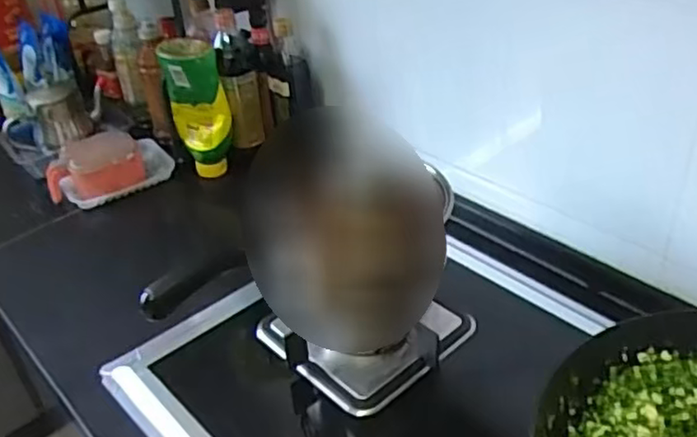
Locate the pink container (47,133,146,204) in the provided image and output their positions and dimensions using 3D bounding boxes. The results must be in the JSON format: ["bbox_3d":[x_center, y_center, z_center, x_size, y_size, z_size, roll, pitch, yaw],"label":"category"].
[{"bbox_3d":[-0.433,-0.088,1.113,0.159,0.085,0.064,-19,37,-19],"label":"pink container"}]

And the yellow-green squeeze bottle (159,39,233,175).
[{"bbox_3d":[-0.249,-0.182,1.096,0.092,0.234,0.053,-12,36,-11],"label":"yellow-green squeeze bottle"}]

